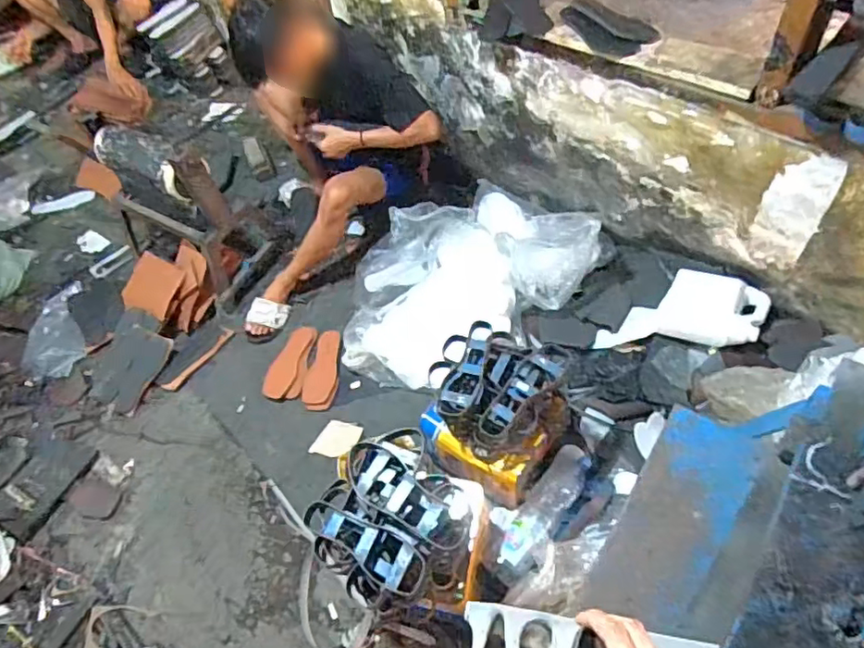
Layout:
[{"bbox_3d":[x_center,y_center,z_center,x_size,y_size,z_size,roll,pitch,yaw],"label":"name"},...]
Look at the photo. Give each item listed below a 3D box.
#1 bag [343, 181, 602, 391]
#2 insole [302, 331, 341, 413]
[{"bbox_3d":[0.040,-0.189,1.732,0.739,0.324,0.554,-26,55,-10],"label":"bag"},{"bbox_3d":[-0.313,0.131,1.730,0.098,0.017,0.234,5,71,6],"label":"insole"}]

